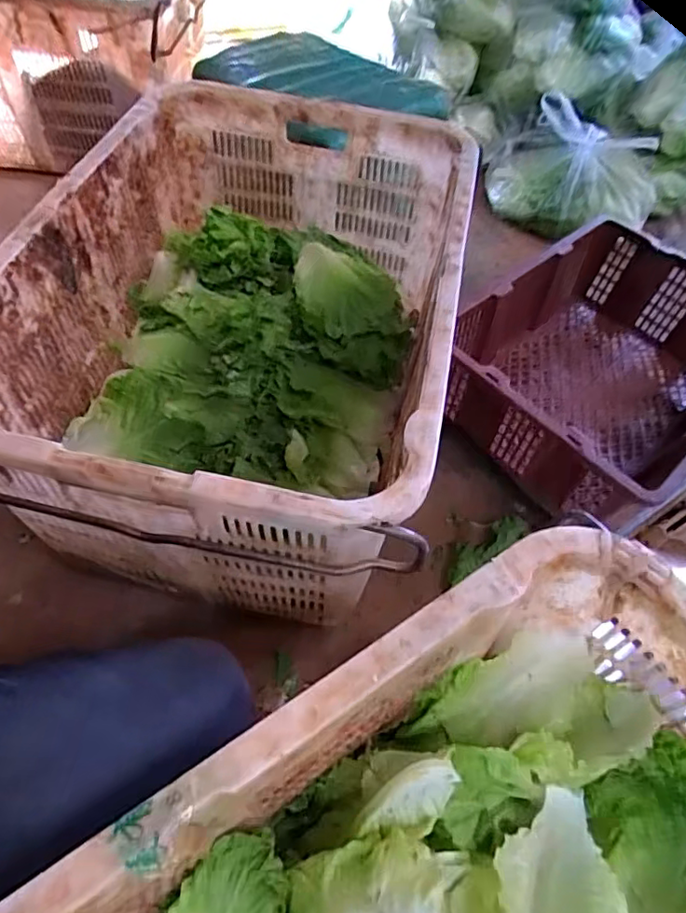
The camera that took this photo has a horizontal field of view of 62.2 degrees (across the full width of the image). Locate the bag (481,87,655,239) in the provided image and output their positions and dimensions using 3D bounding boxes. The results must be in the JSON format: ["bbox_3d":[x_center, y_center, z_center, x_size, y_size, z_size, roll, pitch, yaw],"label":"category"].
[{"bbox_3d":[0.520,-0.650,1.285,0.360,0.170,0.254,18,55,9],"label":"bag"}]

